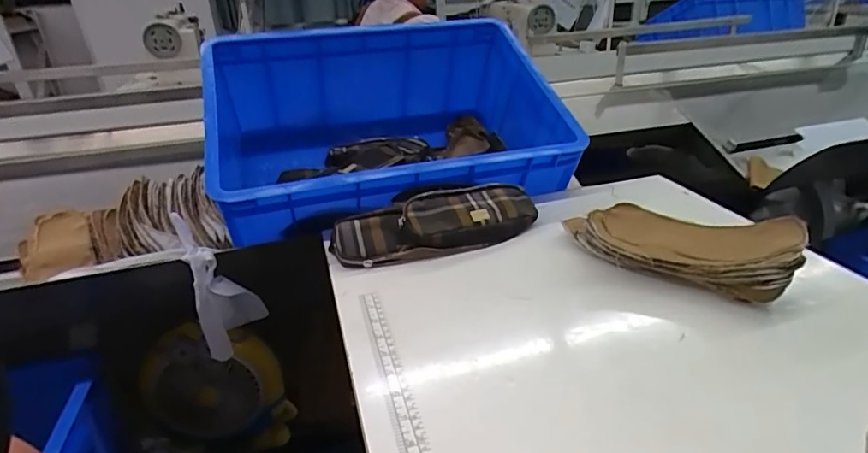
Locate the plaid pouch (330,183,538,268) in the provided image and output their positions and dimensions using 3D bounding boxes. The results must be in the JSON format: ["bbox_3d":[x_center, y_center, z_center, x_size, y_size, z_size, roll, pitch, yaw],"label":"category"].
[{"bbox_3d":[0.008,-0.005,0.620,0.262,0.056,0.069,-13,27,-17],"label":"plaid pouch"}]

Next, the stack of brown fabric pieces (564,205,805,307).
[{"bbox_3d":[0.255,0.021,0.545,0.228,0.068,0.089,12,30,27],"label":"stack of brown fabric pieces"}]

